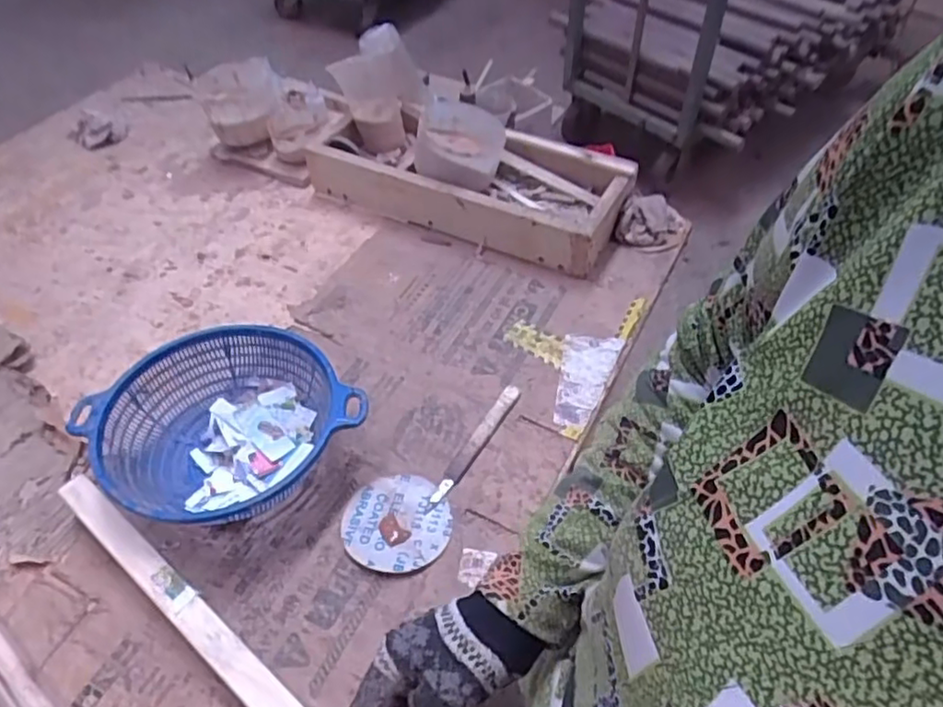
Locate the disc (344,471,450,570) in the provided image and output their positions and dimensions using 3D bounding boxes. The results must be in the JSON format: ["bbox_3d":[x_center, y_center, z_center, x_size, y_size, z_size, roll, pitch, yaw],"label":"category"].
[{"bbox_3d":[-0.081,0.180,0.690,0.113,0.009,0.112,-8,49,-4],"label":"disc"}]

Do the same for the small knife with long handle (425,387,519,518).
[{"bbox_3d":[0.004,0.107,0.751,0.017,0.009,0.190,25,55,23],"label":"small knife with long handle"}]

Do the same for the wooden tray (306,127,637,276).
[{"bbox_3d":[-0.009,-0.283,1.043,0.519,0.097,0.203,23,54,22],"label":"wooden tray"}]

